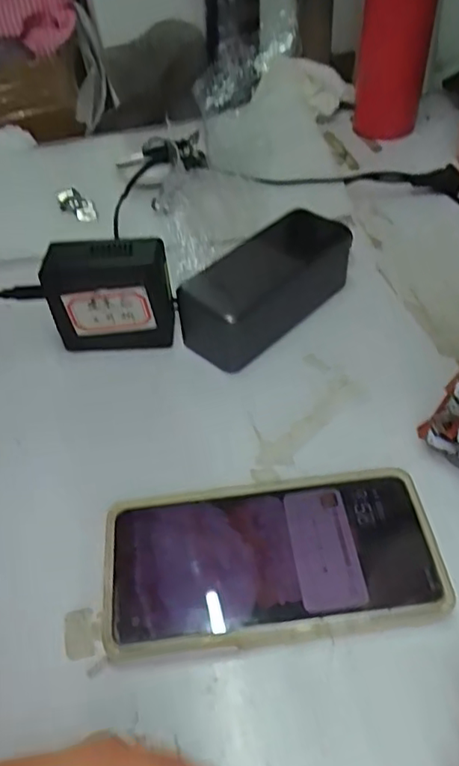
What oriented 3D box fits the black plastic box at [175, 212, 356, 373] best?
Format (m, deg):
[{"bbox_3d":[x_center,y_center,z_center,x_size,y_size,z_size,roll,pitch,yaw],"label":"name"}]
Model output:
[{"bbox_3d":[0.029,-0.071,0.414,0.053,0.058,0.137,34,58,30],"label":"black plastic box"}]

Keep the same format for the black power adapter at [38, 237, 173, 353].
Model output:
[{"bbox_3d":[-0.080,-0.059,0.401,0.080,0.071,0.032,-1,48,3],"label":"black power adapter"}]

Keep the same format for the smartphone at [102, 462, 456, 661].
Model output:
[{"bbox_3d":[0.021,0.090,0.303,0.167,0.015,0.082,-9,48,-4],"label":"smartphone"}]

